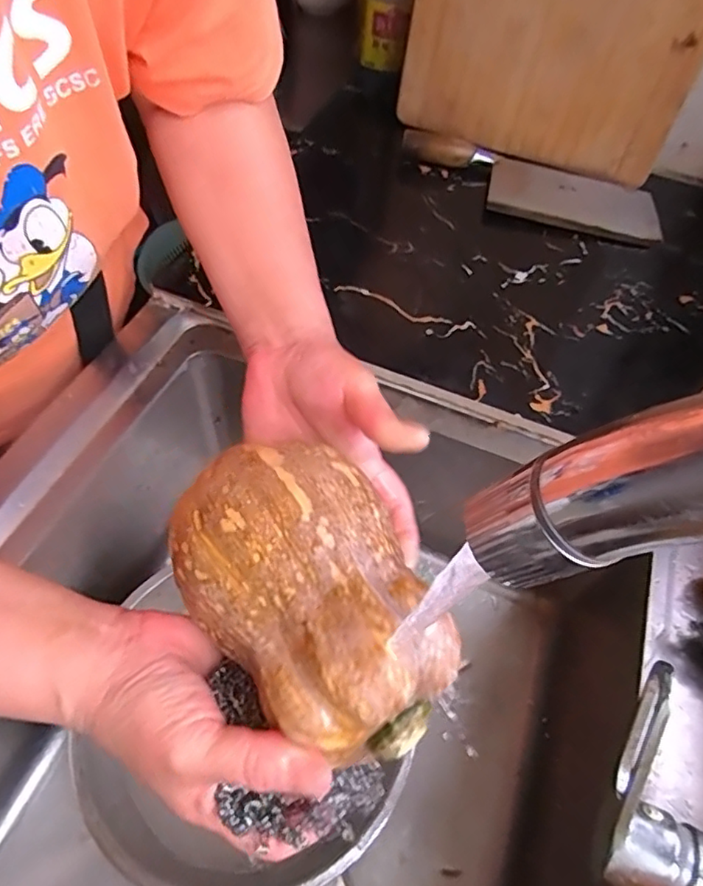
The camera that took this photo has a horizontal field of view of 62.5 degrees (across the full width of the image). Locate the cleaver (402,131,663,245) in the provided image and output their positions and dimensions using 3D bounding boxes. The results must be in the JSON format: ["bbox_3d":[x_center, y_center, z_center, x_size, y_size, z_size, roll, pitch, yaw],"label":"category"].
[{"bbox_3d":[0.200,-0.295,0.645,0.290,0.033,0.102,20,56,11],"label":"cleaver"}]

